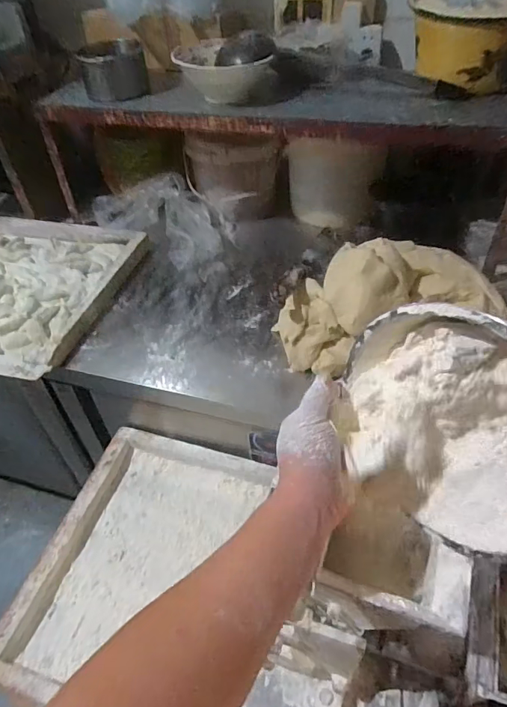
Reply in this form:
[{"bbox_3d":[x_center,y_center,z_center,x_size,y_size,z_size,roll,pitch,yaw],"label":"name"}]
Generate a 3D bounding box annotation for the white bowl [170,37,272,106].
[{"bbox_3d":[-0.076,-0.548,0.929,0.145,0.077,0.174,-36,54,-27],"label":"white bowl"}]

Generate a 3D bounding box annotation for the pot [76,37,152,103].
[{"bbox_3d":[-0.287,-0.593,0.982,0.128,0.088,0.123,-9,46,-5],"label":"pot"}]

